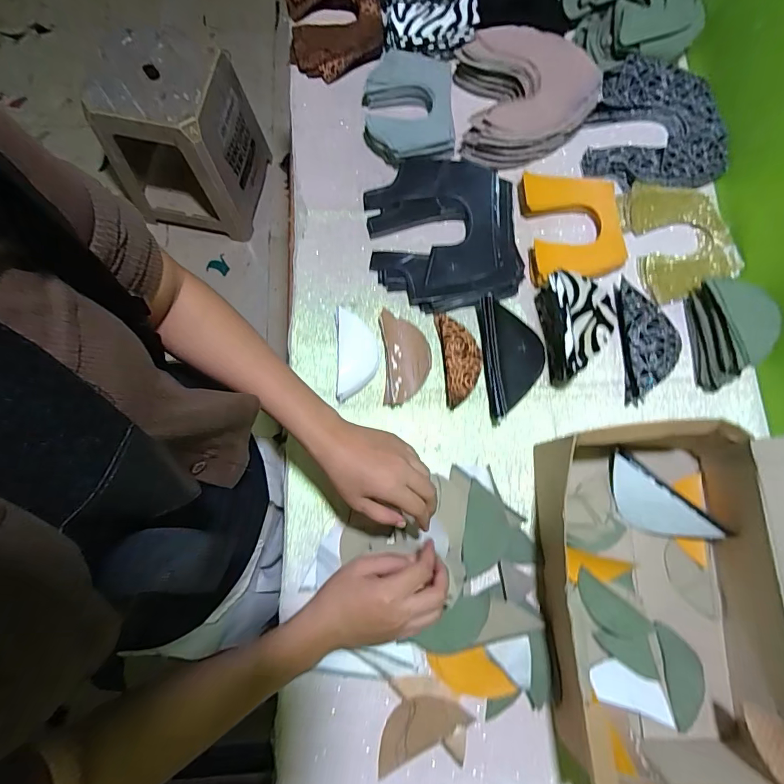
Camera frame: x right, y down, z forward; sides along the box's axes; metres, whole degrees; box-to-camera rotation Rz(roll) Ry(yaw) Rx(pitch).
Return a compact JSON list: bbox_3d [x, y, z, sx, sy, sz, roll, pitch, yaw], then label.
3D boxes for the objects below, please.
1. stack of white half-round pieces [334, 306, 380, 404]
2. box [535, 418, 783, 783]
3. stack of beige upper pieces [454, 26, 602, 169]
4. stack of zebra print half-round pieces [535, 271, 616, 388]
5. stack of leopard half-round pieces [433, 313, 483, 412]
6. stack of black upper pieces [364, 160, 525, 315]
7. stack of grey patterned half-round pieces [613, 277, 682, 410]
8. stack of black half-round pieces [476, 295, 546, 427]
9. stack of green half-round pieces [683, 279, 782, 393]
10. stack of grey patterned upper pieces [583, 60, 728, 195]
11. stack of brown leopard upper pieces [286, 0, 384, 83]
[{"bbox_3d":[-0.044,-0.048,0.550,0.052,0.020,0.111,-2,78,-3],"label":"stack of white half-round pieces"},{"bbox_3d":[0.334,0.192,0.384,0.321,0.237,0.333,2,77,0],"label":"box"},{"bbox_3d":[0.187,-0.413,0.615,0.181,0.055,0.179,-2,78,-3],"label":"stack of beige upper pieces"},{"bbox_3d":[0.224,-0.076,0.540,0.066,0.081,0.123,-4,77,-2],"label":"stack of zebra print half-round pieces"},{"bbox_3d":[0.086,-0.043,0.555,0.048,0.021,0.118,-6,78,-4],"label":"stack of leopard half-round pieces"},{"bbox_3d":[0.067,-0.212,0.578,0.190,0.031,0.208,-3,78,-3],"label":"stack of black upper pieces"},{"bbox_3d":[0.329,-0.064,0.567,0.075,0.027,0.153,-1,78,-3],"label":"stack of grey patterned half-round pieces"},{"bbox_3d":[0.148,-0.041,0.541,0.071,0.040,0.149,-5,77,-2],"label":"stack of black half-round pieces"},{"bbox_3d":[0.421,-0.074,0.546,0.063,0.069,0.135,-2,77,-1],"label":"stack of green half-round pieces"},{"bbox_3d":[0.370,-0.377,0.617,0.181,0.038,0.180,0,78,-3],"label":"stack of grey patterned upper pieces"},{"bbox_3d":[-0.086,-0.552,0.649,0.137,0.042,0.181,-4,78,-4],"label":"stack of brown leopard upper pieces"}]

